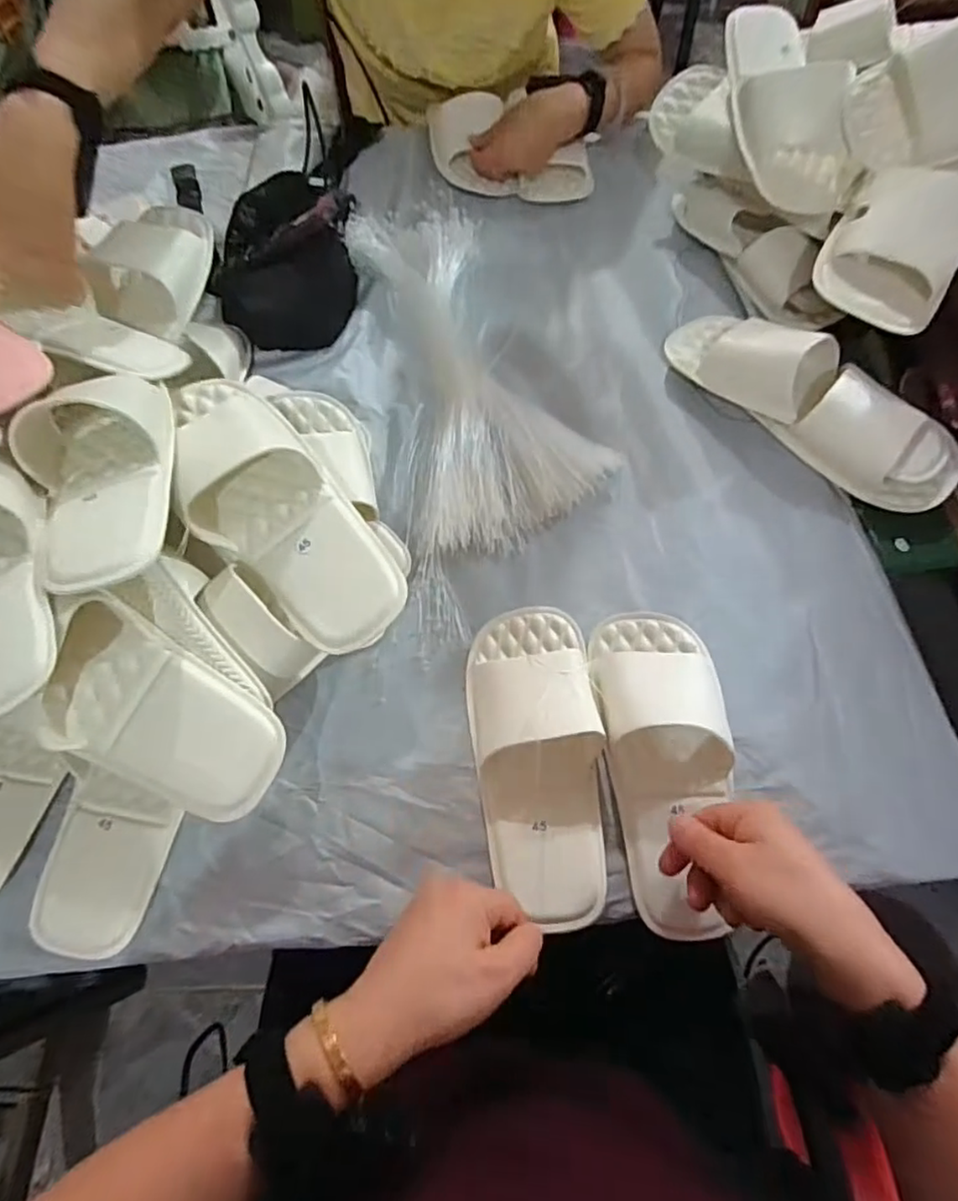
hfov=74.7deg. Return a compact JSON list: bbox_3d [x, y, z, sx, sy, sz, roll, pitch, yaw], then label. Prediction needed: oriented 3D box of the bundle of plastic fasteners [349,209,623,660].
[{"bbox_3d":[0.004,-0.228,0.632,0.209,0.034,0.489,-10,65,-5],"label":"bundle of plastic fasteners"}]

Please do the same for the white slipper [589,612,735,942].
[{"bbox_3d":[0.139,0.118,0.464,0.096,0.043,0.233,1,70,0],"label":"white slipper"}]

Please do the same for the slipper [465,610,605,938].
[{"bbox_3d":[0.044,0.112,0.463,0.092,0.037,0.226,-5,70,-2],"label":"slipper"}]

